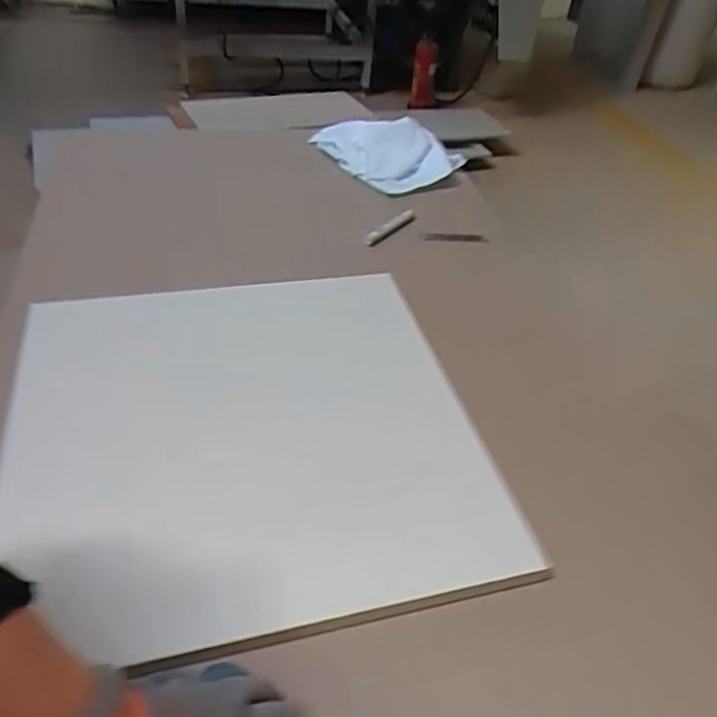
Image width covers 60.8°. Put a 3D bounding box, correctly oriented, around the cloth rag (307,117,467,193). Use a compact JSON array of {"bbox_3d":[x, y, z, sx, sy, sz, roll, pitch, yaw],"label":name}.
[{"bbox_3d":[0.036,-0.338,0.999,0.261,0.061,0.133,13,41,8],"label":"cloth rag"}]

